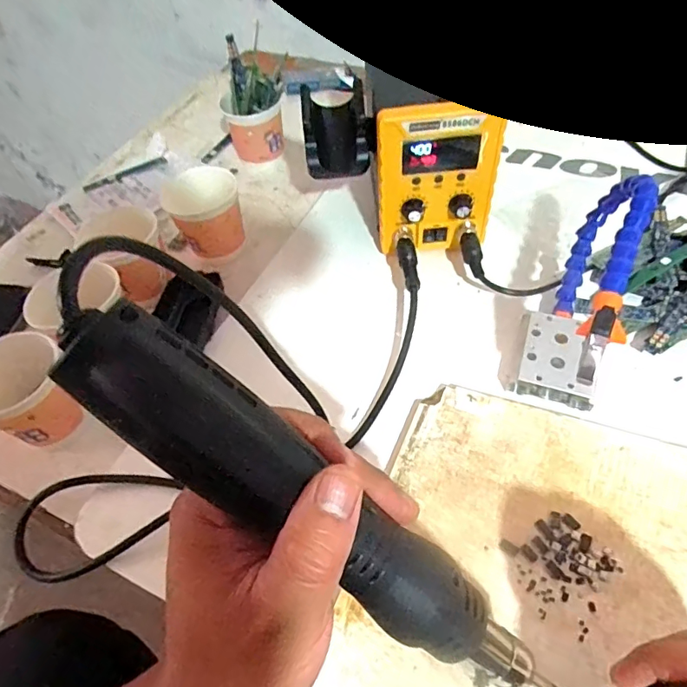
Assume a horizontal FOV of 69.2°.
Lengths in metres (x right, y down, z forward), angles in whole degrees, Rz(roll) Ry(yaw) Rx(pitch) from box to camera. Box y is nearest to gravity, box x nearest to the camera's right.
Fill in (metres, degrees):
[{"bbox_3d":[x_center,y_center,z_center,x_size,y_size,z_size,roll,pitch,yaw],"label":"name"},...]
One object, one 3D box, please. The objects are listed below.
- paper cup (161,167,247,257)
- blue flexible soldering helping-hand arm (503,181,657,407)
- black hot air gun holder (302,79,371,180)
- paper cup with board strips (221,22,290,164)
[{"bbox_3d":[-0.128,-0.119,0.476,0.064,0.073,0.062,-3,52,4],"label":"paper cup"},{"bbox_3d":[0.174,-0.041,0.361,0.057,0.098,0.173,19,57,19],"label":"blue flexible soldering helping-hand arm"},{"bbox_3d":[-0.006,-0.177,0.421,0.053,0.038,0.069,-6,92,10],"label":"black hot air gun holder"},{"bbox_3d":[-0.099,-0.265,0.565,0.073,0.108,0.088,-13,52,-4],"label":"paper cup with board strips"}]

